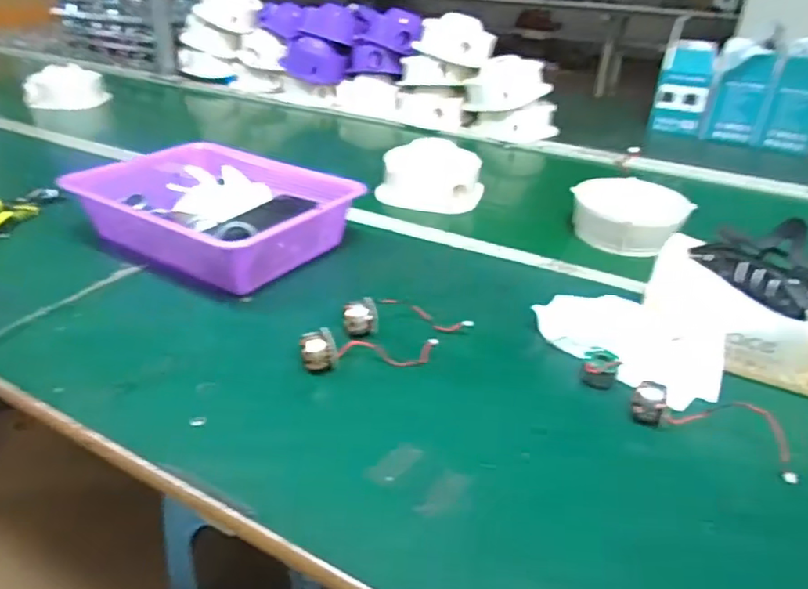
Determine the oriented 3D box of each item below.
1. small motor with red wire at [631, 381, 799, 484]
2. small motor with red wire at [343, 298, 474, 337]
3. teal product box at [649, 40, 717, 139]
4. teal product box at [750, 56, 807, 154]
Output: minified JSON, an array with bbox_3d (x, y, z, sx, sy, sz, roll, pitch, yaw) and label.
[{"bbox_3d":[0.213,0.088,0.402,0.107,0.033,0.023,20,36,25],"label":"small motor with red wire"},{"bbox_3d":[0.002,0.012,0.515,0.108,0.024,0.049,-2,33,-7],"label":"small motor with red wire"},{"bbox_3d":[0.532,-0.395,1.120,0.092,0.148,0.131,14,34,17],"label":"teal product box"},{"bbox_3d":[0.680,-0.331,1.021,0.092,0.146,0.066,20,36,25],"label":"teal product box"}]

